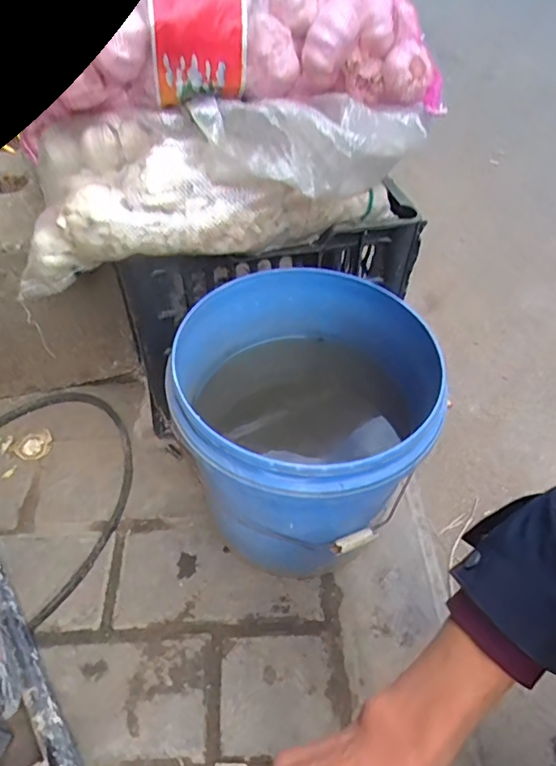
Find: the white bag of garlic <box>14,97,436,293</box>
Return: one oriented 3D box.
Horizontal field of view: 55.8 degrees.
[{"bbox_3d":[-0.056,-0.187,0.502,0.383,0.130,0.103,-4,49,-3],"label":"white bag of garlic"}]

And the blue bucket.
[{"bbox_3d":[0.029,0.061,0.602,0.256,0.294,0.270,0,49,0],"label":"blue bucket"}]

